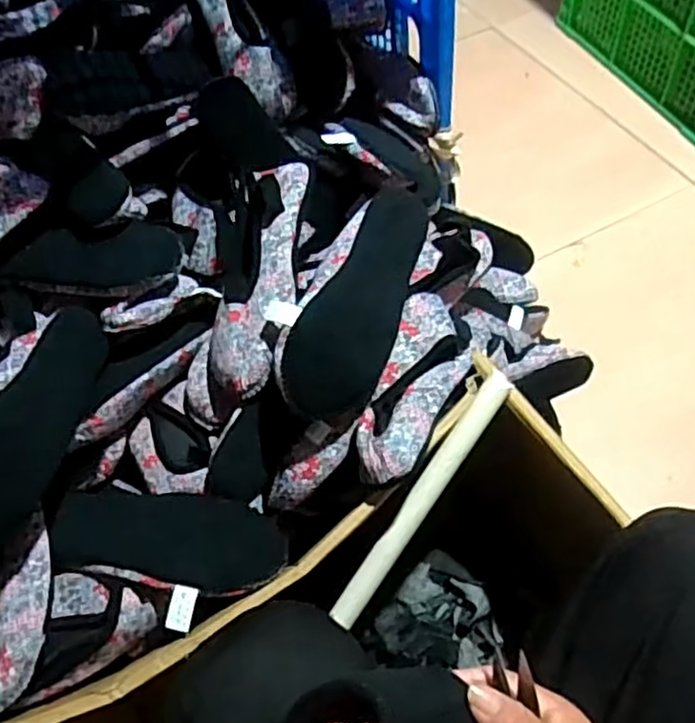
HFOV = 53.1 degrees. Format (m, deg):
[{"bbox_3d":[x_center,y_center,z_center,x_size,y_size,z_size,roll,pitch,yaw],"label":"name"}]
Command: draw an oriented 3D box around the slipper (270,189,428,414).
[{"bbox_3d":[0.015,-0.057,0.663,0.097,0.039,0.251,38,64,-21],"label":"slipper"}]

